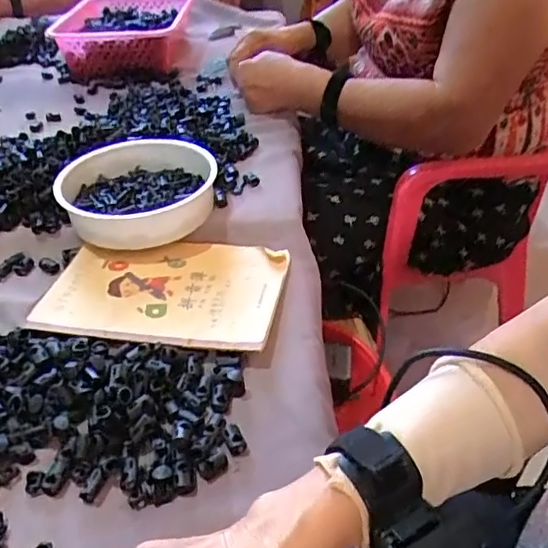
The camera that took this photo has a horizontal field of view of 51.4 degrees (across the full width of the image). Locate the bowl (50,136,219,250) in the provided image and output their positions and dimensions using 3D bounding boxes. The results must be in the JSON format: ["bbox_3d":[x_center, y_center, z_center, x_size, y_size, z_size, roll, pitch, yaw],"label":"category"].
[{"bbox_3d":[-0.147,-0.088,0.611,0.155,0.053,0.171,-23,43,-25],"label":"bowl"}]

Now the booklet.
[{"bbox_3d":[-0.097,0.009,0.524,0.207,0.011,0.145,5,38,9],"label":"booklet"}]

